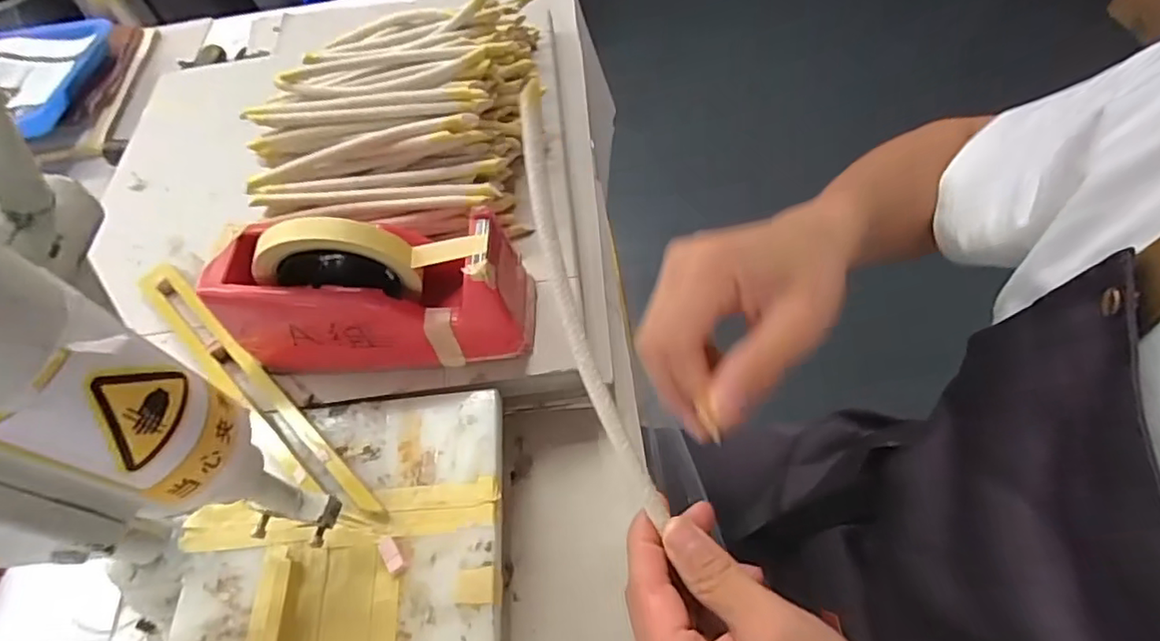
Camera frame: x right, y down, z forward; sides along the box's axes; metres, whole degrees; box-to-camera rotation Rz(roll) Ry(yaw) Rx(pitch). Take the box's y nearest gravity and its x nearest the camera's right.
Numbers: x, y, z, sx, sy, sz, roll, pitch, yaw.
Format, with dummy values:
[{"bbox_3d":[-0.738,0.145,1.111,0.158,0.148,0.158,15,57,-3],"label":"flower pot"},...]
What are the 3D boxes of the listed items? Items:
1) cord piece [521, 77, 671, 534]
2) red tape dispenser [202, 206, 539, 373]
[{"bbox_3d":[0.000,-0.005,0.266,0.022,0.009,0.200,-18,93,-7],"label":"cord piece"},{"bbox_3d":[-0.138,-0.023,0.394,0.199,0.114,0.062,-3,58,4],"label":"red tape dispenser"}]

